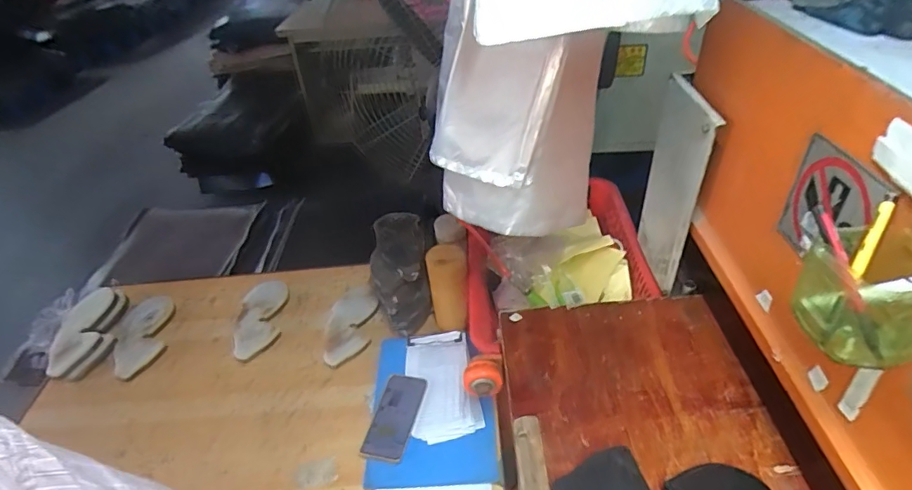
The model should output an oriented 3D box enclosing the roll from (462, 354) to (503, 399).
[{"bbox_3d":[0.038,0.211,0.822,0.061,0.047,0.055,-15,42,-15],"label":"roll"}]

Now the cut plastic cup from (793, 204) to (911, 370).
[{"bbox_3d":[0.341,0.038,0.414,0.077,0.101,0.091,-5,40,-2],"label":"cut plastic cup"}]

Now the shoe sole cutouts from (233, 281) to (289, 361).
[{"bbox_3d":[-0.442,0.162,1.148,0.105,0.026,0.196,-11,49,7],"label":"shoe sole cutouts"}]

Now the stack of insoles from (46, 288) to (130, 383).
[{"bbox_3d":[-0.791,0.186,1.109,0.104,0.049,0.238,-9,41,-7],"label":"stack of insoles"}]

